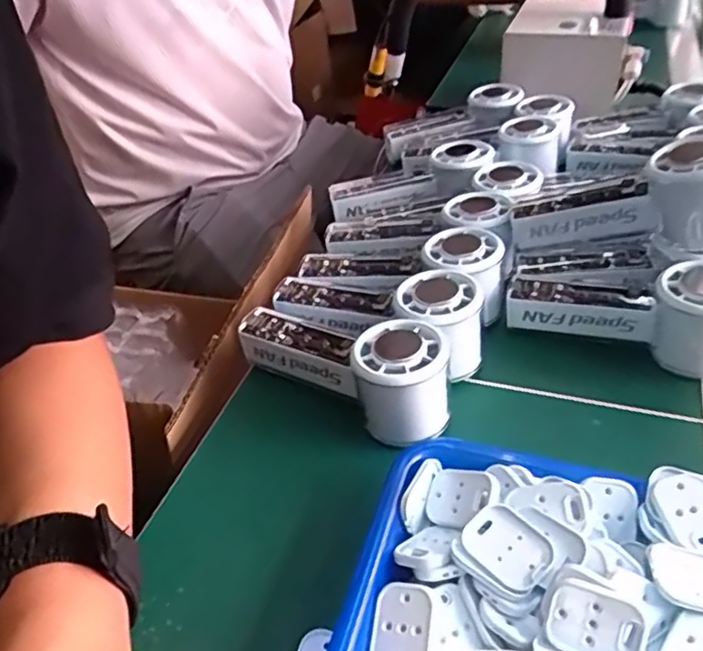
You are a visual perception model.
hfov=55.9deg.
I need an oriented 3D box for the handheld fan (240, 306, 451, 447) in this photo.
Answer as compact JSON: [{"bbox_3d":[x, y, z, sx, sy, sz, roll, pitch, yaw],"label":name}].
[{"bbox_3d":[-0.007,0.023,0.436,0.151,0.068,0.051,25,47,31],"label":"handheld fan"}]

